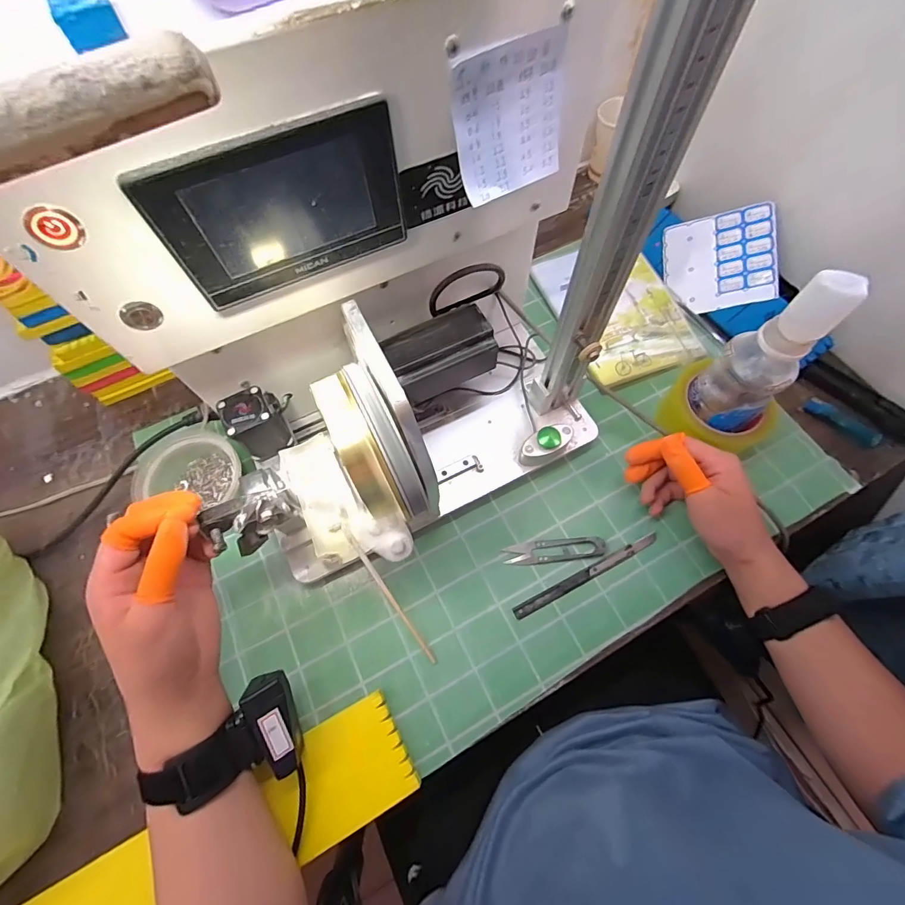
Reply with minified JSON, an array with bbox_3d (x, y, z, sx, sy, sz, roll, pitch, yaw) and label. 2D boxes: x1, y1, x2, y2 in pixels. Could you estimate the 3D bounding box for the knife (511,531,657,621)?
[{"bbox_3d":[0.134,0.120,0.416,0.163,0.004,0.011,-26,68,-9],"label":"knife"}]

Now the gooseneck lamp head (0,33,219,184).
[{"bbox_3d":[-0.123,-0.083,0.111,0.120,0.013,0.014,-32,70,-12],"label":"gooseneck lamp head"}]

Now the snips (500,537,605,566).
[{"bbox_3d":[0.103,0.098,0.424,0.099,0.009,0.022,-7,66,0],"label":"snips"}]

